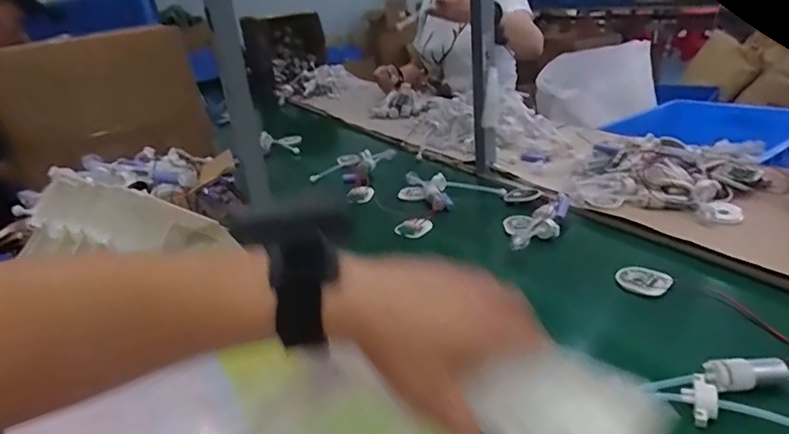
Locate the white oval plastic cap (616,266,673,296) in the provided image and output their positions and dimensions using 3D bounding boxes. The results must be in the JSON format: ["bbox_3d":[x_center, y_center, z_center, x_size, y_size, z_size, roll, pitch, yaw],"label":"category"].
[{"bbox_3d":[0.299,0.076,0.615,0.058,0.007,0.036,6,54,28],"label":"white oval plastic cap"}]

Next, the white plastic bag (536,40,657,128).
[{"bbox_3d":[0.649,-0.417,1.662,0.340,0.248,0.088,10,29,27],"label":"white plastic bag"}]

